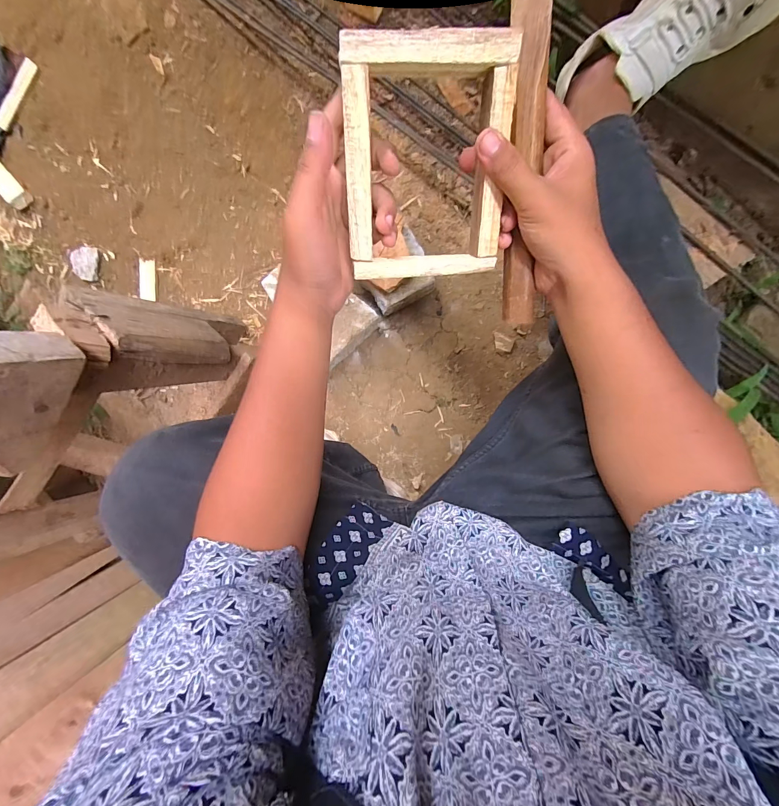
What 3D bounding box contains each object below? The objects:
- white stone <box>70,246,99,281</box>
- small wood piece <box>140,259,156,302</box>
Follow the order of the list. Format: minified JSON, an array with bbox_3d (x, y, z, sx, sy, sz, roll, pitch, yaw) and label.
[{"bbox_3d":[-0.692,-0.317,0.779,0.056,0.024,0.074,6,95,7],"label":"white stone"},{"bbox_3d":[-0.551,-0.279,0.779,0.038,0.009,0.087,5,95,7],"label":"small wood piece"}]

